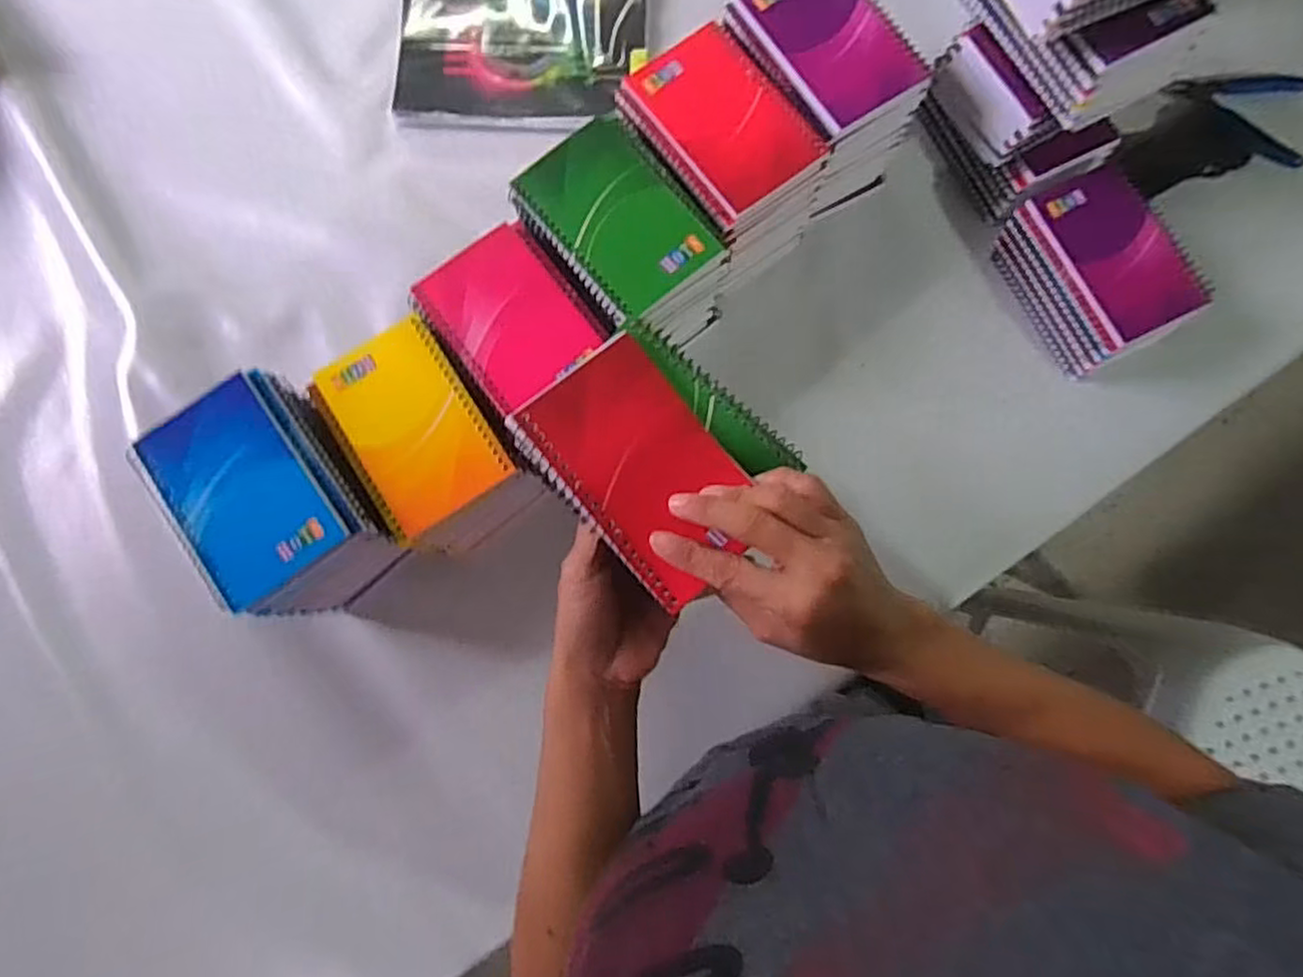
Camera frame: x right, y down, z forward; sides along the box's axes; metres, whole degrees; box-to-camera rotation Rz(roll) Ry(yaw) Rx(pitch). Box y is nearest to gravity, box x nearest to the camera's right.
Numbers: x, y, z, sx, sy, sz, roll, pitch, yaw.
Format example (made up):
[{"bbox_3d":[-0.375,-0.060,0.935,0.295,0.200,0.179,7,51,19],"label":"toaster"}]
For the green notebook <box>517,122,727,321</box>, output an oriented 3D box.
[{"bbox_3d":[-0.022,-0.181,0.469,0.088,0.013,0.132,-41,84,-5],"label":"green notebook"}]

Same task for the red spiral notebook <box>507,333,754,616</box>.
[{"bbox_3d":[-0.003,-0.010,0.372,0.086,0.005,0.129,-42,91,-17],"label":"red spiral notebook"}]

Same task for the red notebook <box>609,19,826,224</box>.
[{"bbox_3d":[0.048,-0.256,0.488,0.092,0.013,0.133,-37,84,-5],"label":"red notebook"}]

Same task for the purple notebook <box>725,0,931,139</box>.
[{"bbox_3d":[0.126,-0.322,0.500,0.093,0.014,0.134,-34,83,-4],"label":"purple notebook"}]

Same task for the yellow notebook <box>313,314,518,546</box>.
[{"bbox_3d":[-0.158,-0.041,0.457,0.086,0.007,0.128,-33,83,-4],"label":"yellow notebook"}]

